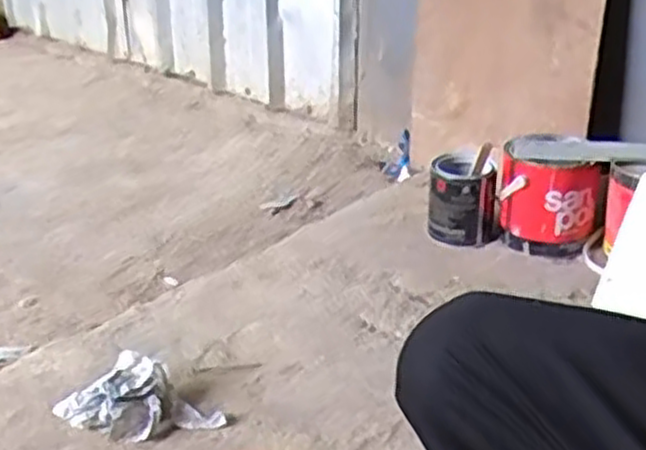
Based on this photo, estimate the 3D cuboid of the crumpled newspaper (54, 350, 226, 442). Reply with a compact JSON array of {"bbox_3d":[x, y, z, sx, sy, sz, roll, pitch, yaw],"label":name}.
[{"bbox_3d":[-0.206,0.212,0.903,0.141,0.058,0.115,13,29,29],"label":"crumpled newspaper"}]

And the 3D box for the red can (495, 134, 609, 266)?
[{"bbox_3d":[0.378,-0.051,1.317,0.167,0.162,0.152,7,27,18],"label":"red can"}]

